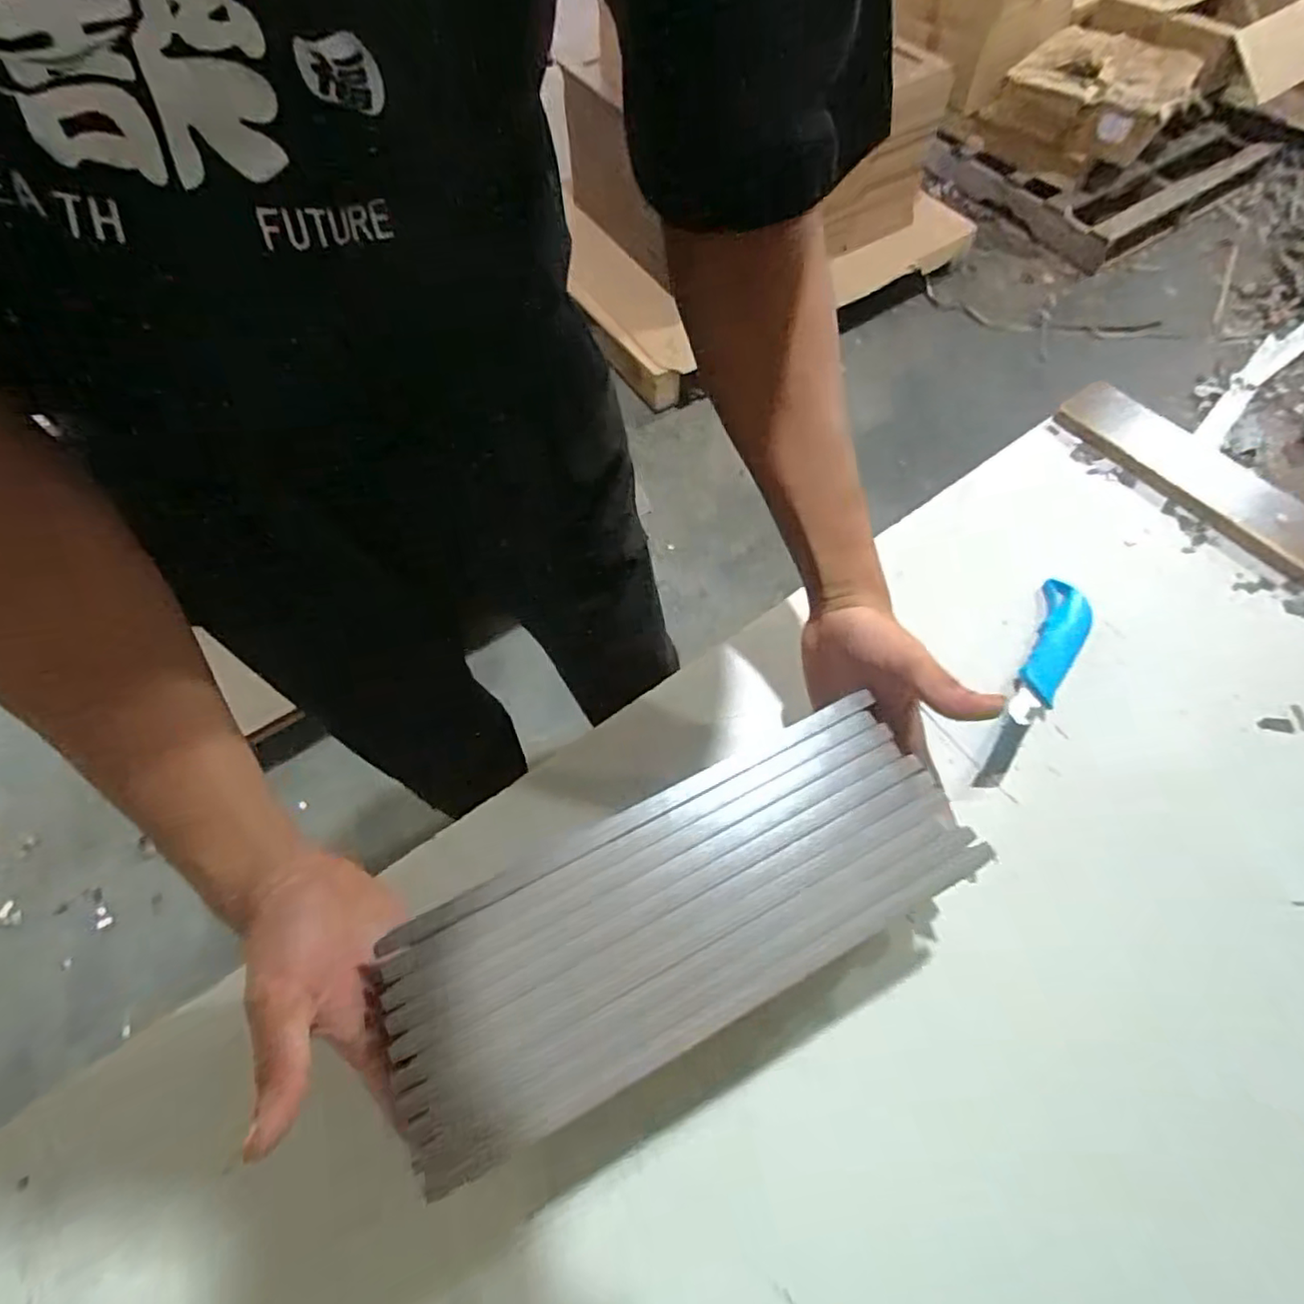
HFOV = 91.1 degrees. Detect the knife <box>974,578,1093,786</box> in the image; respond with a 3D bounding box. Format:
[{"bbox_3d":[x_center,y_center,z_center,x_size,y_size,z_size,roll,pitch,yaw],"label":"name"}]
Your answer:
[{"bbox_3d":[0.318,0.025,0.522,0.040,0.020,0.204,25,65,16],"label":"knife"}]

